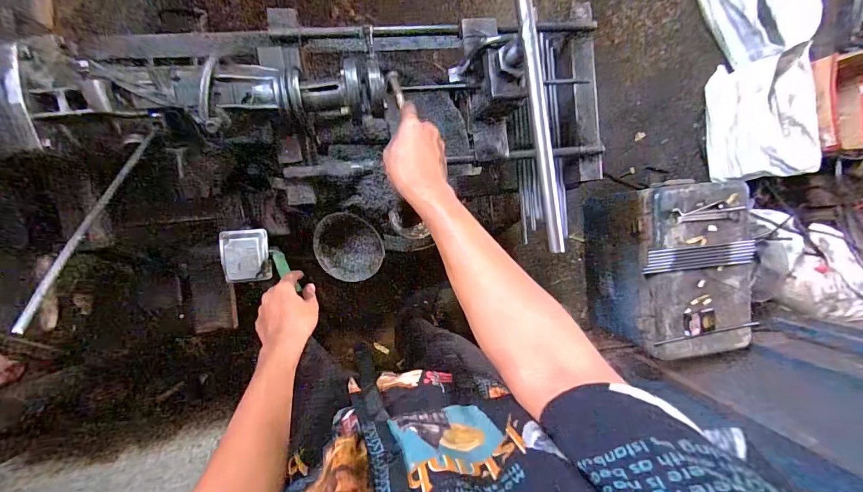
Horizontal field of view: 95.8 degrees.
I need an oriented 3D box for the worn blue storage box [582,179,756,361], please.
[{"bbox_3d":[0.746,0.056,1.275,0.340,0.336,0.488,-7,96,-3],"label":"worn blue storage box"}]

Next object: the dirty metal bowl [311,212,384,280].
[{"bbox_3d":[-0.148,0.003,0.700,0.110,0.042,0.127,-44,97,1],"label":"dirty metal bowl"}]

